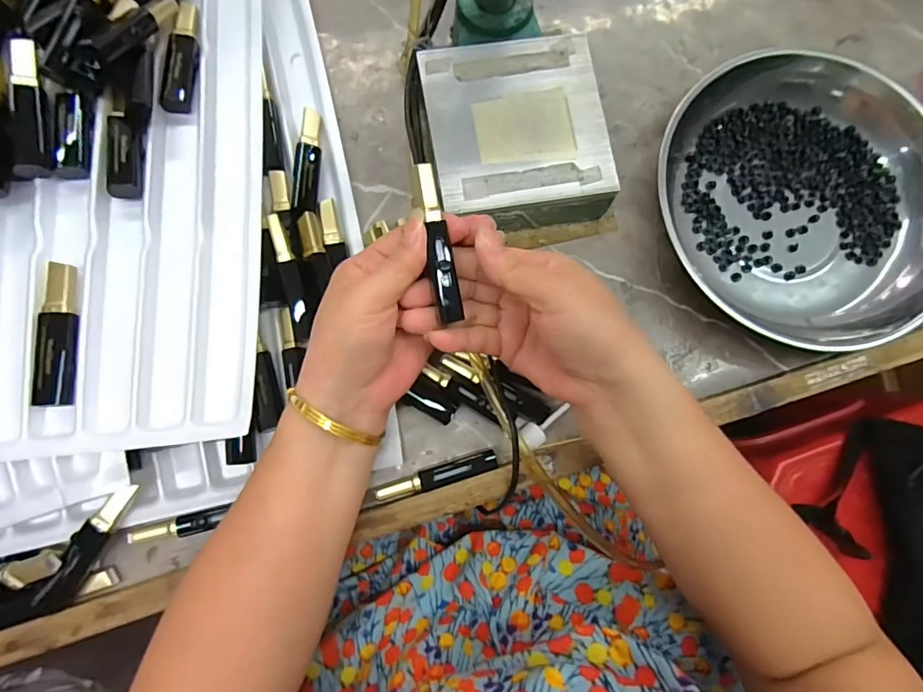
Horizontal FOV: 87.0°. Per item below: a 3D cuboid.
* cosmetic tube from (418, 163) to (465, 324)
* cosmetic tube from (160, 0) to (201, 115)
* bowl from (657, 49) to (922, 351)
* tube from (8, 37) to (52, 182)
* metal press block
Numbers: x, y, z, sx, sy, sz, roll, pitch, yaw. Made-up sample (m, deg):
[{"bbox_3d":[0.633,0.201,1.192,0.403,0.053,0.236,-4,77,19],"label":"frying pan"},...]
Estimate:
[{"bbox_3d":[-0.012,-0.053,0.254,0.011,0.007,0.082,-9,93,-5],"label":"cosmetic tube"},{"bbox_3d":[-0.193,-0.201,0.336,0.018,0.011,0.090,-1,82,-3],"label":"cosmetic tube"},{"bbox_3d":[0.256,-0.110,0.362,0.228,0.057,0.208,17,81,-1],"label":"bowl"},{"bbox_3d":[-0.263,-0.147,0.294,0.014,0.013,0.090,-9,82,-5],"label":"tube"},{"bbox_3d":[0.038,-0.151,0.358,0.120,0.049,0.124,-10,82,-5],"label":"metal press block"}]

